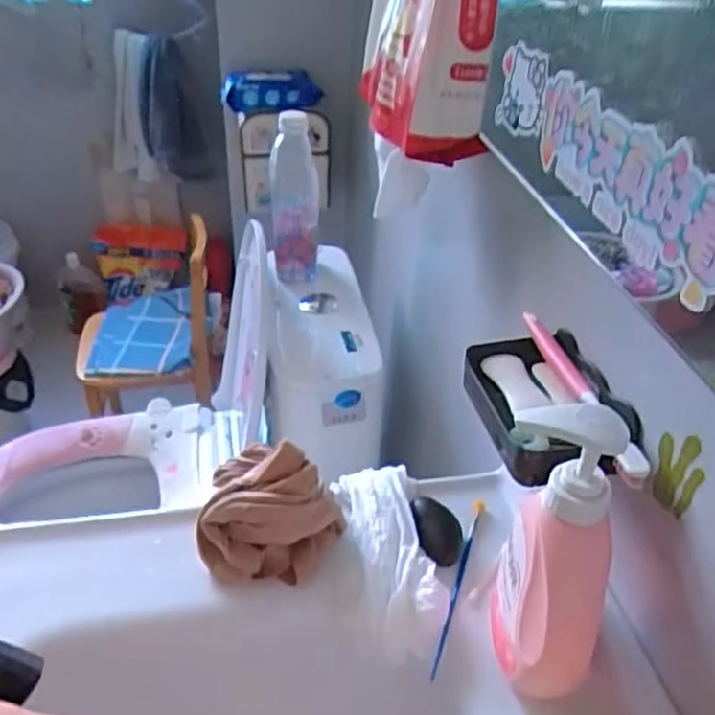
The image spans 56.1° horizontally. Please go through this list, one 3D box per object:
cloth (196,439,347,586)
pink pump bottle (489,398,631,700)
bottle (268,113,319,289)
[{"bbox_3d":[-0.067,0.111,0.526,0.109,0.079,0.099,1,37,-3],"label":"cloth"},{"bbox_3d":[0.116,0.119,0.404,0.066,0.191,0.077,10,37,9],"label":"pink pump bottle"},{"bbox_3d":[-0.094,-0.229,1.003,0.065,0.258,0.076,-2,37,-7],"label":"bottle"}]

